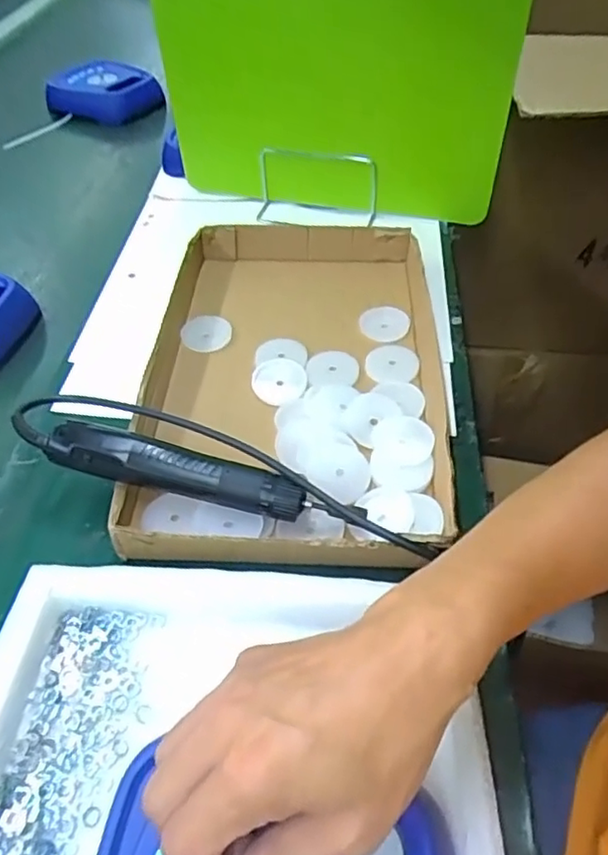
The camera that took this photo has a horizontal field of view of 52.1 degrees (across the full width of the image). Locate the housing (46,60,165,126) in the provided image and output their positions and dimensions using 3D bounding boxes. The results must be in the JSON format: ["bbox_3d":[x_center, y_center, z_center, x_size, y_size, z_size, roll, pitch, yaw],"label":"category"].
[{"bbox_3d":[-0.341,-0.565,1.061,0.180,0.052,0.181,-14,50,-11],"label":"housing"}]

